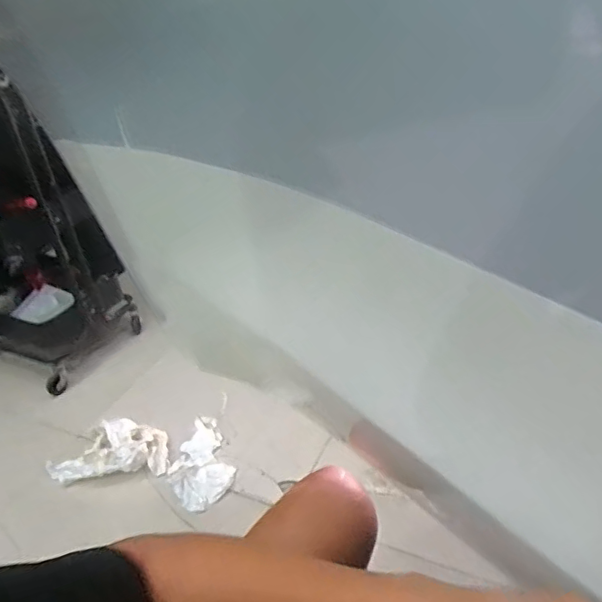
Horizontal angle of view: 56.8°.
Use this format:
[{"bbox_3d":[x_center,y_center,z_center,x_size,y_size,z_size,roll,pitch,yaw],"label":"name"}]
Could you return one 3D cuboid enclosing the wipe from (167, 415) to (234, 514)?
[{"bbox_3d":[-0.249,0.381,1.338,0.146,0.037,0.274,-17,34,-13],"label":"wipe"}]

